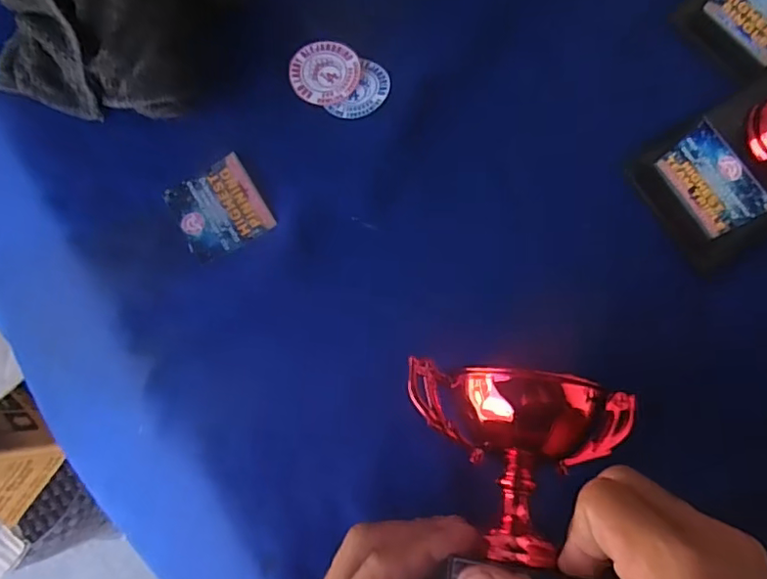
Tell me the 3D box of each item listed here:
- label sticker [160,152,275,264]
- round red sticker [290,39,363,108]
[{"bbox_3d":[-0.099,-0.048,0.339,0.051,0.005,0.054,-32,78,-9],"label":"label sticker"},{"bbox_3d":[-0.037,-0.141,0.363,0.046,0.004,0.045,0,75,-1],"label":"round red sticker"}]

